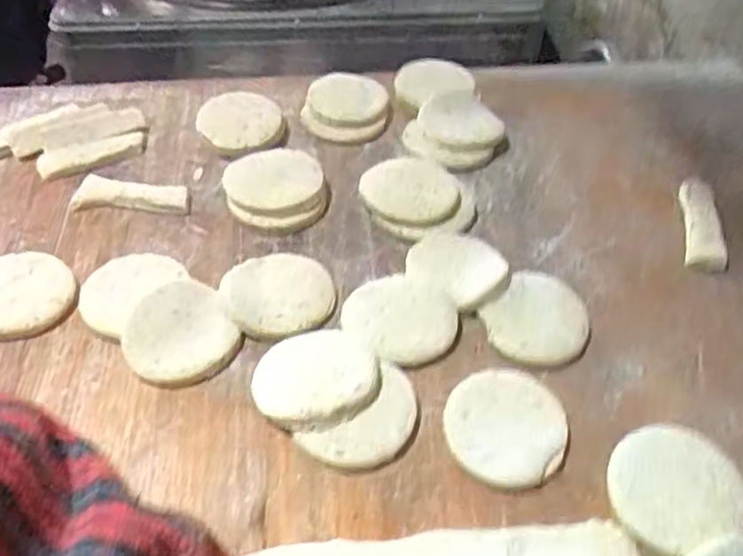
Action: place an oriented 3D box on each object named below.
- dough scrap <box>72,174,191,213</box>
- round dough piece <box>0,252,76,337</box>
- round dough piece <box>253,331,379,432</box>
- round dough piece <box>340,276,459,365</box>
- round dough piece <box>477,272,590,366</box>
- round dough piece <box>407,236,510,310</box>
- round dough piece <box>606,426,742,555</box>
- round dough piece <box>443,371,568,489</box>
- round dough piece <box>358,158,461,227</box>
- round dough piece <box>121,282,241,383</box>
[{"bbox_3d":[-0.197,-0.068,0.561,0.093,0.007,0.032,6,48,2],"label":"dough scrap"},{"bbox_3d":[-0.256,0.012,0.489,0.083,0.013,0.069,-4,49,-7],"label":"round dough piece"},{"bbox_3d":[-0.036,0.060,0.431,0.073,0.015,0.075,2,48,-2],"label":"round dough piece"},{"bbox_3d":[0.019,0.028,0.473,0.073,0.007,0.070,2,48,-2],"label":"round dough piece"},{"bbox_3d":[0.116,0.029,0.476,0.065,0.012,0.077,34,55,25],"label":"round dough piece"},{"bbox_3d":[0.063,-0.012,0.503,0.070,0.009,0.063,33,55,24],"label":"round dough piece"},{"bbox_3d":[0.176,0.120,0.397,0.081,0.014,0.069,-15,51,-16],"label":"round dough piece"},{"bbox_3d":[0.082,0.089,0.420,0.071,0.010,0.075,2,48,-2],"label":"round dough piece"},{"bbox_3d":[0.030,-0.070,0.552,0.077,0.019,0.066,2,48,-1],"label":"round dough piece"},{"bbox_3d":[-0.131,0.037,0.459,0.068,0.017,0.070,2,48,-2],"label":"round dough piece"}]

